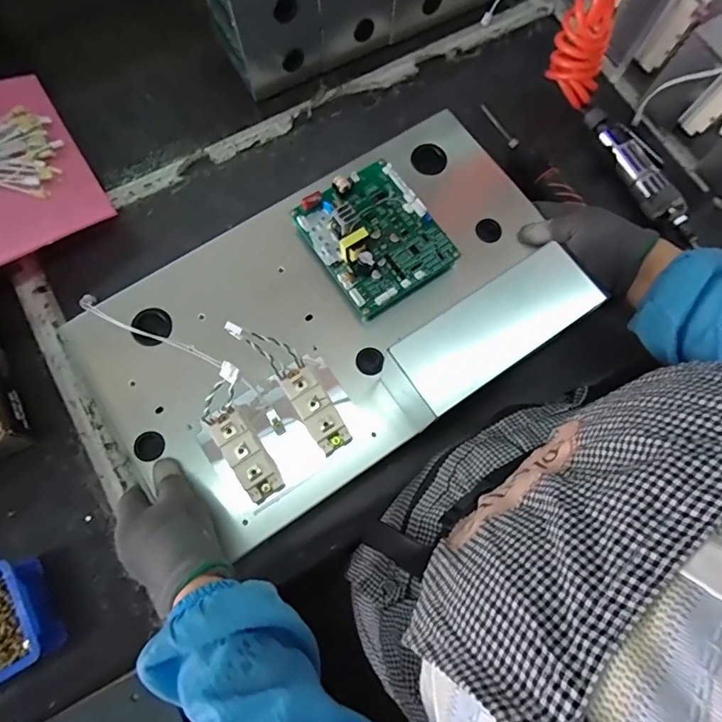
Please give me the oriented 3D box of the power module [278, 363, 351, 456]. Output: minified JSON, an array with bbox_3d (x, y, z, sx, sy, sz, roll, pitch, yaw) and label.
[{"bbox_3d":[-0.044,0.049,0.479,0.032,0.032,0.087,-32,79,-8],"label":"power module"}]

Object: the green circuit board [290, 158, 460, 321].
[{"bbox_3d":[0.016,-0.140,0.512,0.128,0.037,0.150,-34,79,-9],"label":"green circuit board"}]

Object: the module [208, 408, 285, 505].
[{"bbox_3d":[-0.109,0.091,0.464,0.034,0.035,0.087,-34,79,-9],"label":"module"}]

